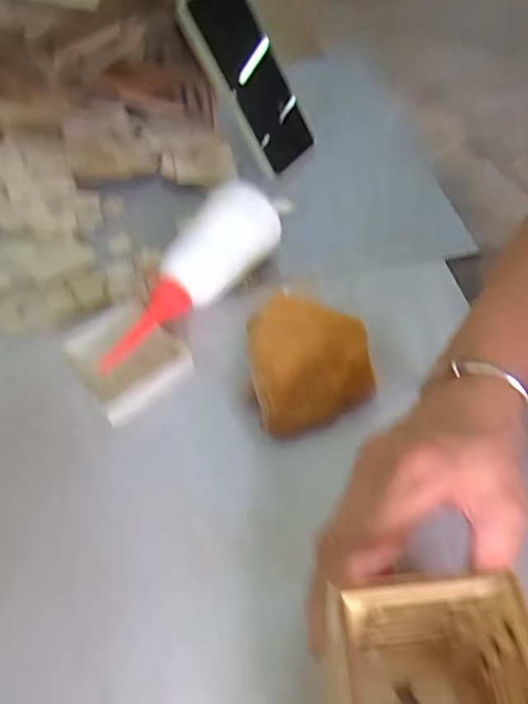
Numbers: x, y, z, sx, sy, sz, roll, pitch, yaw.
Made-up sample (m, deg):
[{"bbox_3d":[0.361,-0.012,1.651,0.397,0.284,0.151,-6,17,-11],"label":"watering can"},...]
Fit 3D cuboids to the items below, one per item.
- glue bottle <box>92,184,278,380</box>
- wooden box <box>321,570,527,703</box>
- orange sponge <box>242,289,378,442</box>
[{"bbox_3d":[-0.058,-0.060,0.414,0.049,0.055,0.186,30,58,27],"label":"glue bottle"},{"bbox_3d":[0.062,0.131,0.201,0.067,0.080,0.070,-8,49,-4],"label":"wooden box"},{"bbox_3d":[0.028,0.006,0.354,0.072,0.034,0.085,-11,49,-4],"label":"orange sponge"}]

